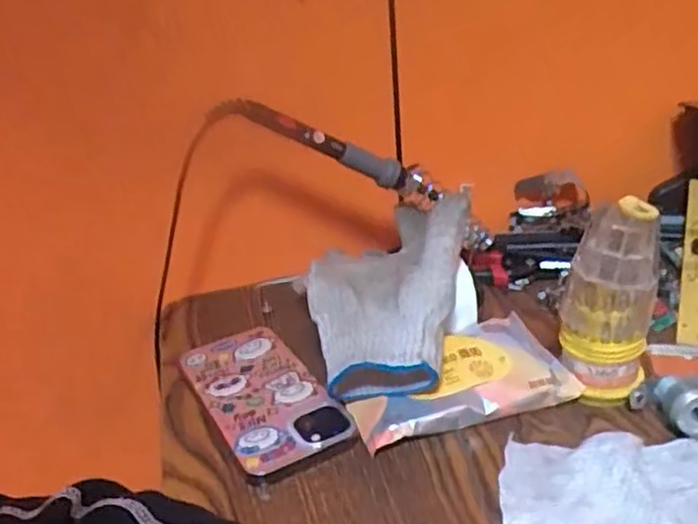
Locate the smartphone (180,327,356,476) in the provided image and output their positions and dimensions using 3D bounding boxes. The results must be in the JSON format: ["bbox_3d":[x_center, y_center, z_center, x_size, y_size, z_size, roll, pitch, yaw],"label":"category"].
[{"bbox_3d":[-0.059,0.089,0.473,0.073,0.015,0.151,-19,29,-24],"label":"smartphone"}]

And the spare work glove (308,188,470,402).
[{"bbox_3d":[0.028,0.024,0.483,0.104,0.107,0.159,-3,27,6],"label":"spare work glove"}]

